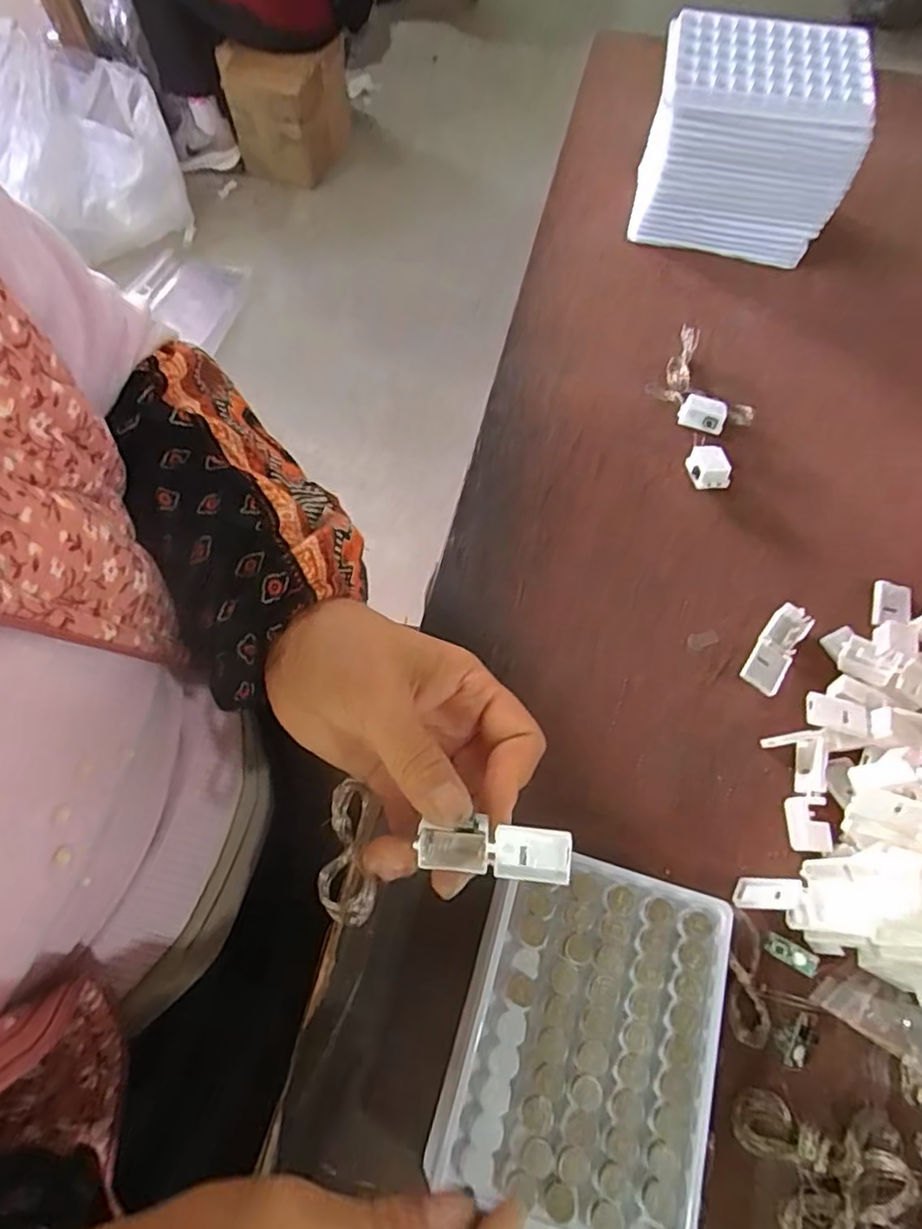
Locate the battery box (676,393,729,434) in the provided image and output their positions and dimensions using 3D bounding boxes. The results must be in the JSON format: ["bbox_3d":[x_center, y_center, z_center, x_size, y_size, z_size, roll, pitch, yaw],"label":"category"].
[{"bbox_3d":[0.154,-0.127,0.392,0.028,0.014,0.021,28,68,11],"label":"battery box"}]

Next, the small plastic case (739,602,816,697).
[{"bbox_3d":[0.173,0.020,0.340,0.020,0.014,0.056,34,70,13],"label":"small plastic case"}]

